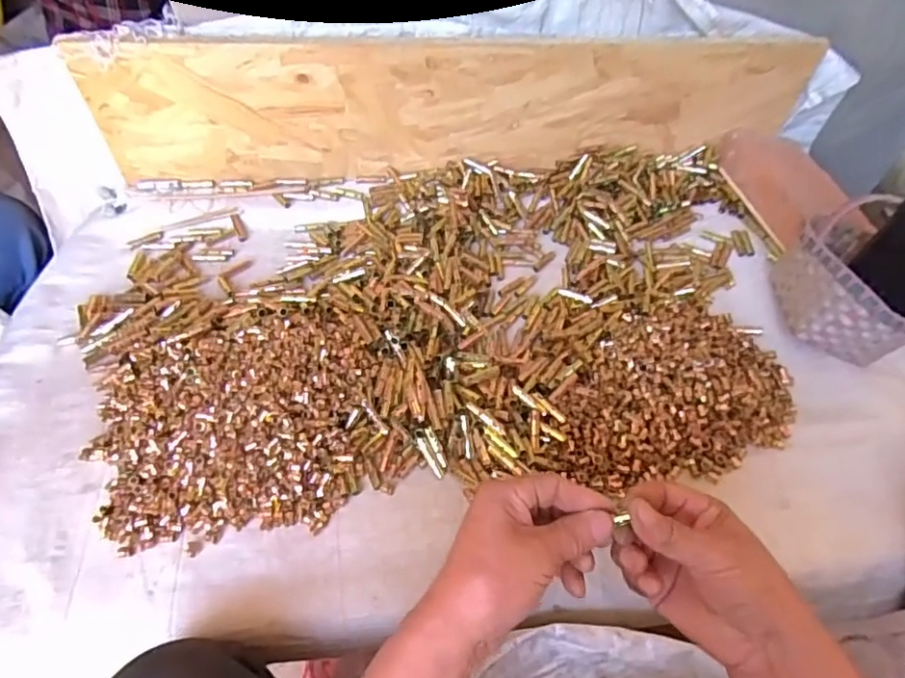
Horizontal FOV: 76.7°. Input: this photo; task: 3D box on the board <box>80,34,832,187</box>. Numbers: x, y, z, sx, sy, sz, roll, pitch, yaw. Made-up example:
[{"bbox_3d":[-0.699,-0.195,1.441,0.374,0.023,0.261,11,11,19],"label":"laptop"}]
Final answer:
[{"bbox_3d":[0.010,-0.288,0.740,0.884,0.187,0.027,-2,52,-4],"label":"board"}]

